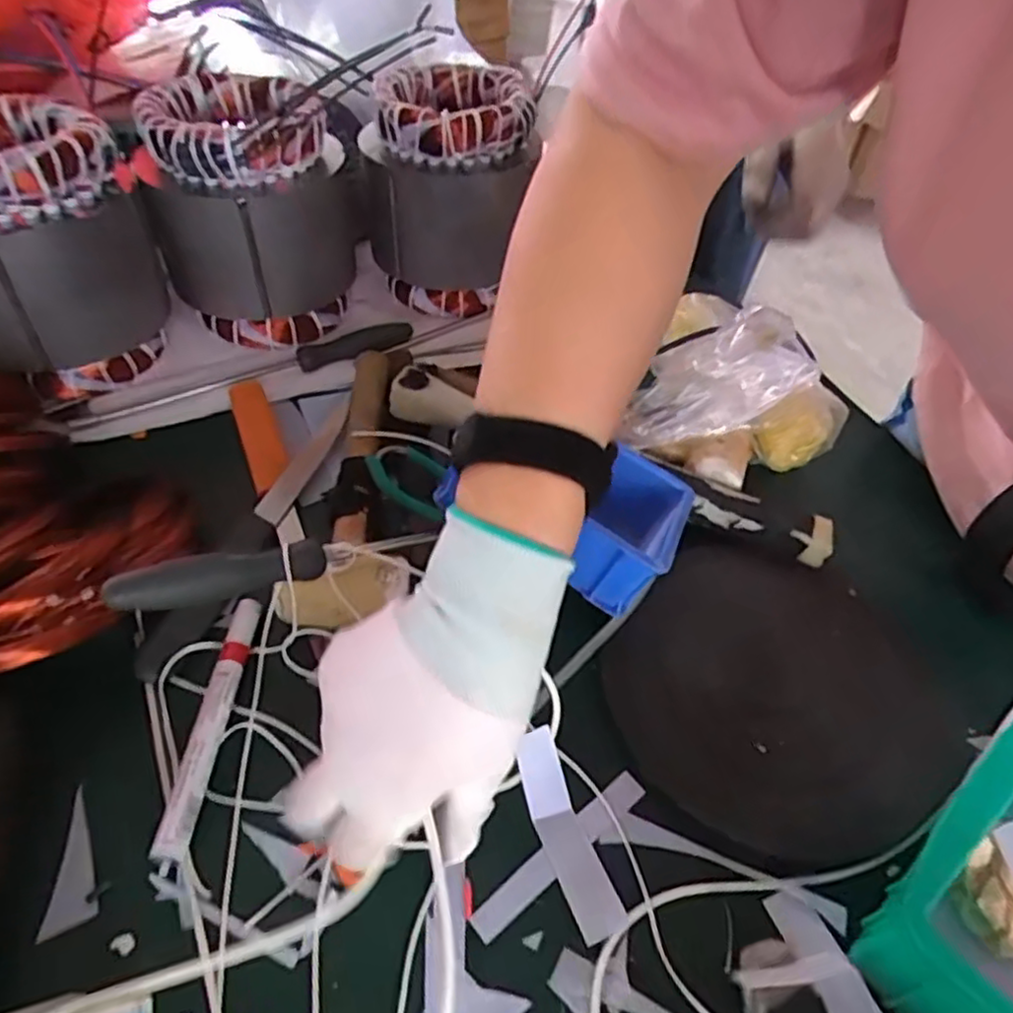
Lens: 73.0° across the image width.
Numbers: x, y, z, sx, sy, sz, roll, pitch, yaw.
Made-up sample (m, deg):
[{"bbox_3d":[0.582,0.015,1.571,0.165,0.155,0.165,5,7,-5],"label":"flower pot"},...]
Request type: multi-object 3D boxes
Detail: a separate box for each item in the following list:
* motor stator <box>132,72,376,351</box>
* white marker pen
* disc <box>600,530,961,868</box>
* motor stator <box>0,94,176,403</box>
[{"bbox_3d":[-0.208,-0.248,0.585,0.145,0.174,0.146,6,47,0],"label":"motor stator"},{"bbox_3d":[-0.156,0.112,0.360,0.017,0.016,0.138,5,47,-1],"label":"white marker pen"},{"bbox_3d":[0.154,0.101,0.408,0.185,0.017,0.192,3,48,-3],"label":"disc"},{"bbox_3d":[-0.352,-0.191,0.519,0.153,0.178,0.141,-21,53,-23],"label":"motor stator"}]

